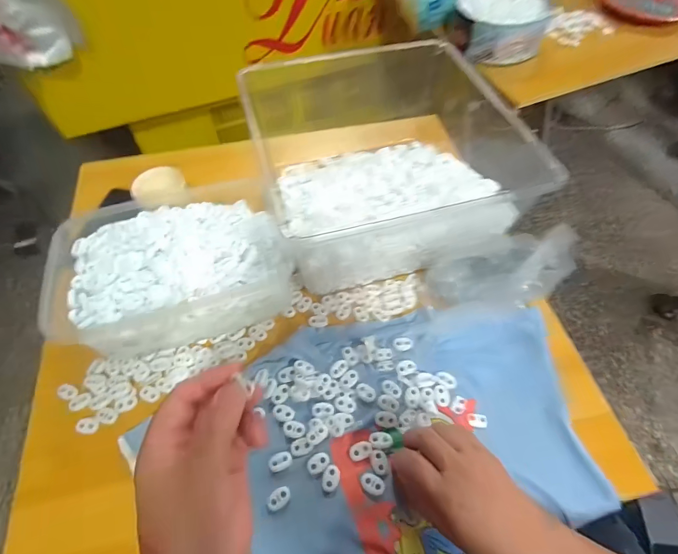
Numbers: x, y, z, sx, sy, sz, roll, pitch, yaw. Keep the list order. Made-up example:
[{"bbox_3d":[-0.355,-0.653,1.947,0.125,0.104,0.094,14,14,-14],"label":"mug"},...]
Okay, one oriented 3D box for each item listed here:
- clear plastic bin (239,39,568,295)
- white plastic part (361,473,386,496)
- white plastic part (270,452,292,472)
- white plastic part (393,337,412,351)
[{"bbox_3d":[0.054,-0.155,0.490,0.295,0.143,0.300,-12,59,-7],"label":"clear plastic bin"},{"bbox_3d":[0.032,0.196,0.346,0.024,0.004,0.015,29,63,17],"label":"white plastic part"},{"bbox_3d":[-0.057,0.179,0.355,0.022,0.004,0.016,-23,61,-13],"label":"white plastic part"},{"bbox_3d":[0.074,0.076,0.419,0.022,0.008,0.016,-6,59,-4],"label":"white plastic part"}]

